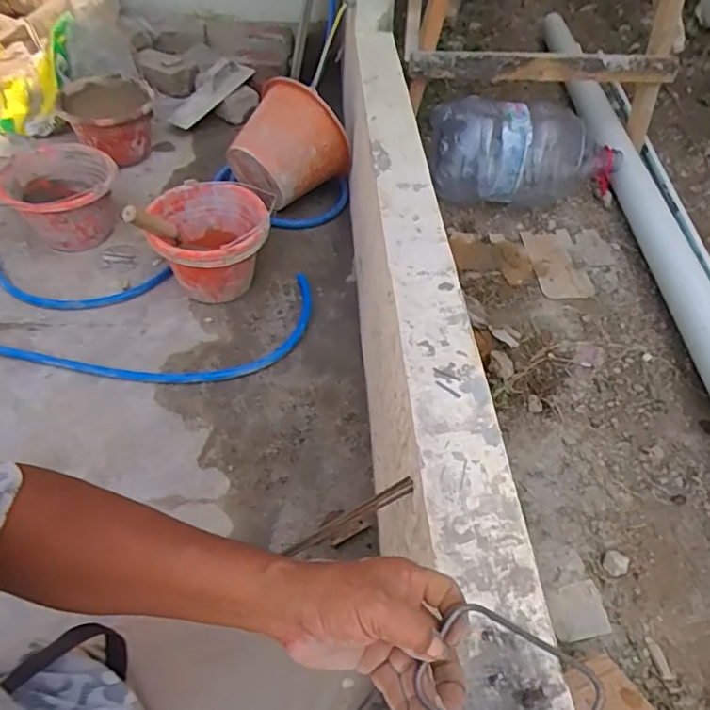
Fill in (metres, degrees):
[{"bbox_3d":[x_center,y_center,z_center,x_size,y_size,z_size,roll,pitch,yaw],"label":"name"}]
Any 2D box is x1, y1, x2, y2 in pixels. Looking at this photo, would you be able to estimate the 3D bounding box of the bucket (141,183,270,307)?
[{"bbox_3d":[-0.300,-0.226,1.201,0.230,0.181,0.229,-8,52,-9],"label":"bucket"}]

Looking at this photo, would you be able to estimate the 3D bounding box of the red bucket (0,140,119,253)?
[{"bbox_3d":[-0.672,-0.357,1.306,0.240,0.181,0.241,-17,54,-16],"label":"red bucket"}]

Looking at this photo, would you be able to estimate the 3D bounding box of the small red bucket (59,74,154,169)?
[{"bbox_3d":[-0.665,-0.645,1.527,0.227,0.166,0.260,-17,53,-17],"label":"small red bucket"}]

